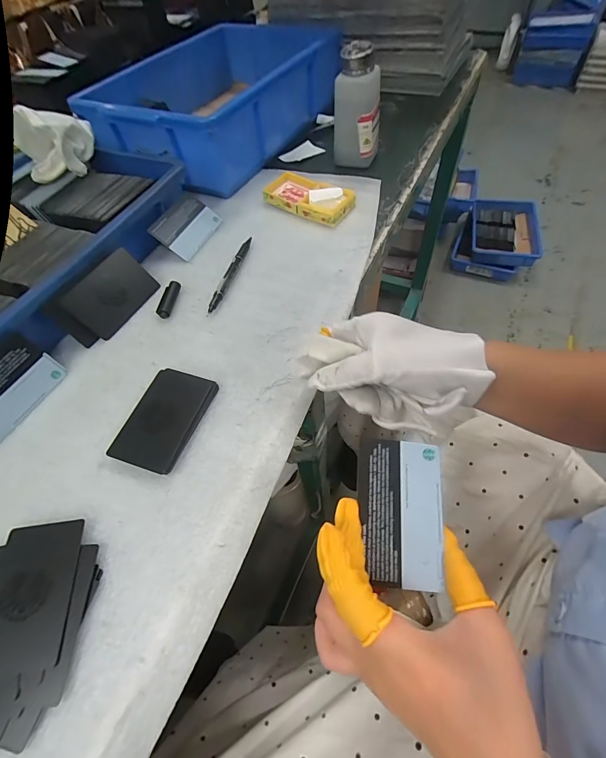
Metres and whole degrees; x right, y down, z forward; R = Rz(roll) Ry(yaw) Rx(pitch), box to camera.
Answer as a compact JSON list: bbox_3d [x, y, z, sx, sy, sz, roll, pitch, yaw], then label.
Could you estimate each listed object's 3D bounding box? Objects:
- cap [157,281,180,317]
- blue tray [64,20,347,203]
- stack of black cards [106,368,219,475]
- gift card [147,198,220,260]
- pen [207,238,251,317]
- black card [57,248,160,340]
[{"bbox_3d":[-0.142,-0.084,0.379,0.014,0.011,0.045,9,59,9],"label":"cap"},{"bbox_3d":[-0.124,-0.423,0.541,0.240,0.090,0.417,29,64,20],"label":"blue tray"},{"bbox_3d":[-0.115,0.032,0.300,0.056,0.015,0.087,15,60,12],"label":"stack of black cards"},{"bbox_3d":[-0.140,-0.186,0.433,0.054,0.005,0.081,34,61,-17],"label":"gift card"},{"bbox_3d":[-0.079,-0.117,0.396,0.011,0.010,0.121,12,60,10],"label":"pen"},{"bbox_3d":[-0.194,-0.087,0.365,0.004,0.055,0.086,6,53,42],"label":"black card"}]

